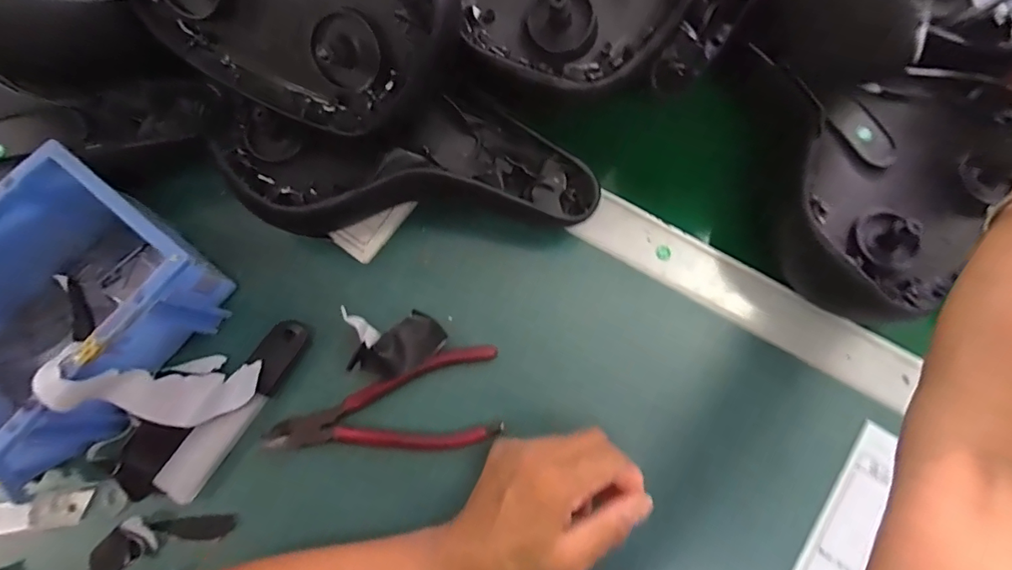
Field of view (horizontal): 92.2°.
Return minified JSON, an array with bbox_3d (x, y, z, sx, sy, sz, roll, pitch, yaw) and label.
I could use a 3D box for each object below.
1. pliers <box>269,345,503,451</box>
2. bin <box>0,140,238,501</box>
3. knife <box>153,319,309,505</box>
[{"bbox_3d":[-0.075,0.090,0.315,0.156,0.013,0.059,-20,77,-4],"label":"pliers"},{"bbox_3d":[-0.275,0.027,0.295,0.116,0.076,0.170,38,80,9],"label":"bin"},{"bbox_3d":[-0.176,0.079,0.318,0.026,0.010,0.129,32,79,8],"label":"knife"}]

